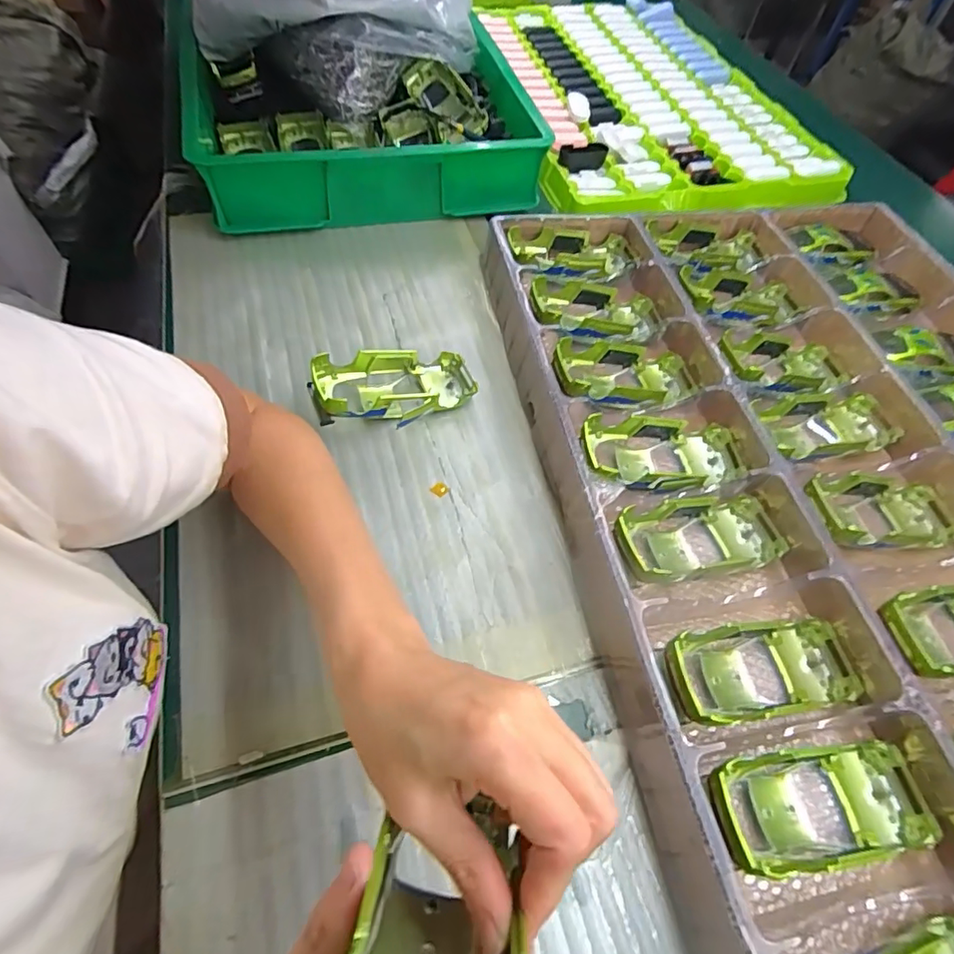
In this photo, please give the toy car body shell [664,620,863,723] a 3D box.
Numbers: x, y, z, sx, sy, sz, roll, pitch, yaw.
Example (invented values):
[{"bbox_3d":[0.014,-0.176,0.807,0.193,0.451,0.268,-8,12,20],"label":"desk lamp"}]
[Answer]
[{"bbox_3d":[0.173,0.119,0.328,0.133,0.034,0.053,2,57,-21],"label":"toy car body shell"}]

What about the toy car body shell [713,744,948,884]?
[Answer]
[{"bbox_3d":[0.186,0.180,0.288,0.131,0.031,0.055,4,58,-16],"label":"toy car body shell"}]

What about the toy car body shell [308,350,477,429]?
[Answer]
[{"bbox_3d":[-0.063,-0.074,0.432,0.130,0.046,0.065,-17,61,-15],"label":"toy car body shell"}]

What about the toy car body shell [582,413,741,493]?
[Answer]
[{"bbox_3d":[0.143,-0.013,0.411,0.136,0.033,0.060,0,58,-20],"label":"toy car body shell"}]

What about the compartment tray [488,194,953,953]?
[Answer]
[{"bbox_3d":[0.289,-0.007,0.407,0.456,0.051,0.637,-7,59,-8],"label":"compartment tray"}]

